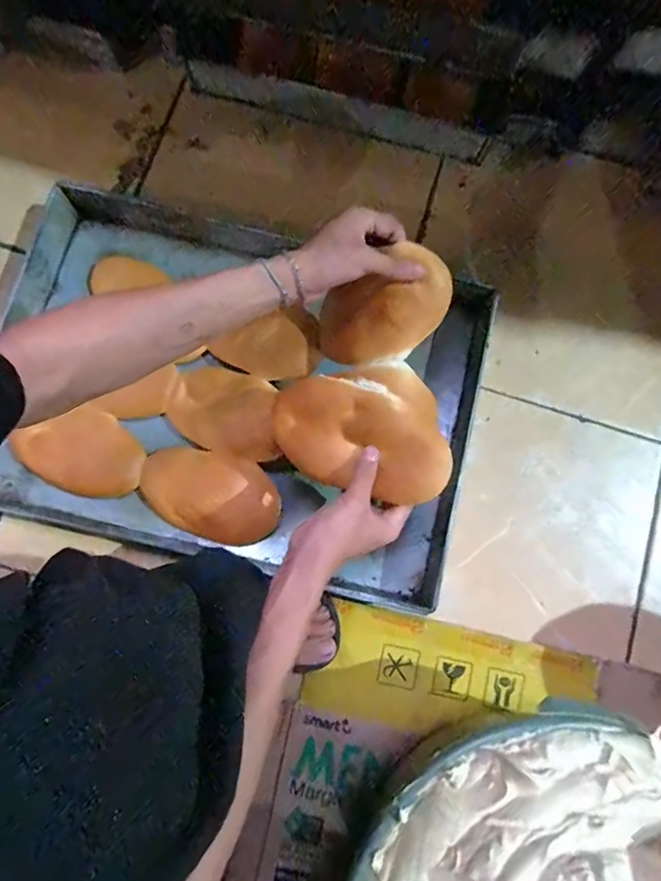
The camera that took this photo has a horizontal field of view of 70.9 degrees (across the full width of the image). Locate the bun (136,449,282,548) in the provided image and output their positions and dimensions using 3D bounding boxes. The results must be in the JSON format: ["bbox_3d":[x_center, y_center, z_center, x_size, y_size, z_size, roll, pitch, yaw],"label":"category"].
[{"bbox_3d":[-0.151,0.065,0.577,0.177,0.039,0.103,18,79,2],"label":"bun"}]

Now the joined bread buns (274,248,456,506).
[{"bbox_3d":[0.035,-0.063,0.478,0.212,0.072,0.233,15,100,30],"label":"joined bread buns"}]

